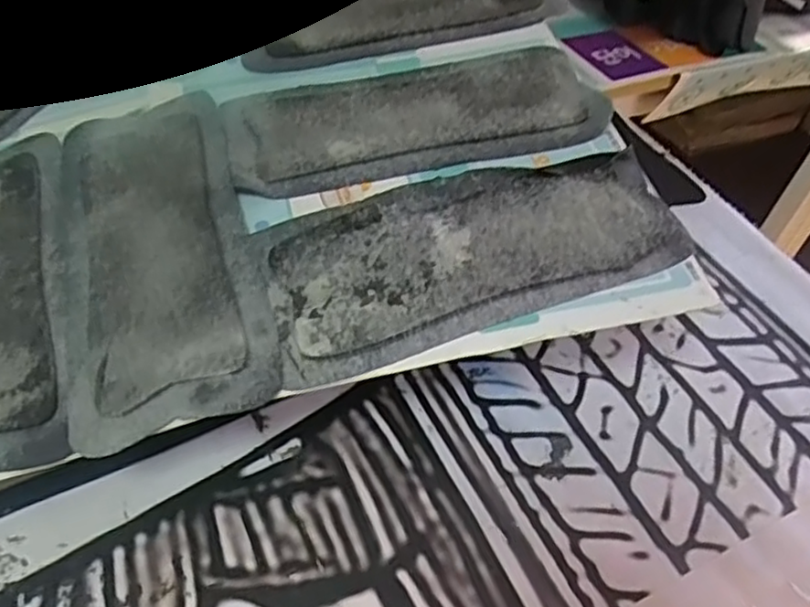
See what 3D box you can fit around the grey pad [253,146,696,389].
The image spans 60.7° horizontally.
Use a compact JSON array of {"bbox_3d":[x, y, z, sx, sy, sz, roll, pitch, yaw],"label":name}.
[{"bbox_3d":[0.038,-0.031,0.354,0.216,0.018,0.094,-12,50,-18],"label":"grey pad"}]

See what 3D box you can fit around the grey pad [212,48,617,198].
[{"bbox_3d":[0.006,-0.116,0.415,0.218,0.013,0.099,-7,49,-14],"label":"grey pad"}]

